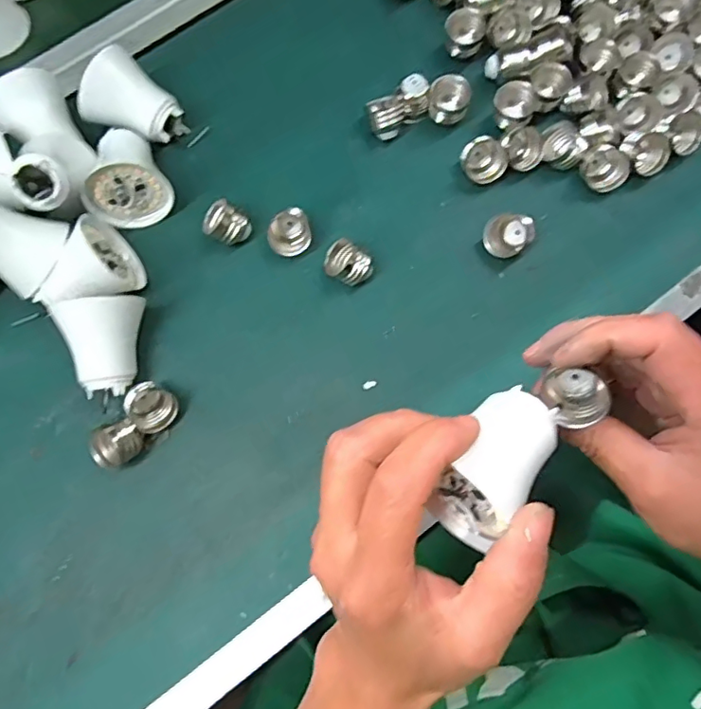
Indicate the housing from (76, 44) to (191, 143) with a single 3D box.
[{"bbox_3d":[-0.147,-0.166,0.368,0.052,0.048,0.048,37,79,10],"label":"housing"}]

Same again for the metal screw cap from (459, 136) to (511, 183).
[{"bbox_3d":[0.090,-0.130,0.363,0.028,0.015,0.029,0,75,1],"label":"metal screw cap"}]

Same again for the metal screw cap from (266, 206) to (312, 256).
[{"bbox_3d":[-0.040,-0.080,0.354,0.028,0.019,0.030,0,75,1],"label":"metal screw cap"}]

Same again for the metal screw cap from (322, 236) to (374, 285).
[{"bbox_3d":[-0.001,-0.056,0.348,0.031,0.020,0.022,39,79,11],"label":"metal screw cap"}]

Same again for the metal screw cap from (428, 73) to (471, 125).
[{"bbox_3d":[0.067,-0.174,0.370,0.027,0.026,0.025,0,75,1],"label":"metal screw cap"}]

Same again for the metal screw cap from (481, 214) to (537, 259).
[{"bbox_3d":[0.101,-0.076,0.349,0.030,0.020,0.022,13,76,5],"label":"metal screw cap"}]

